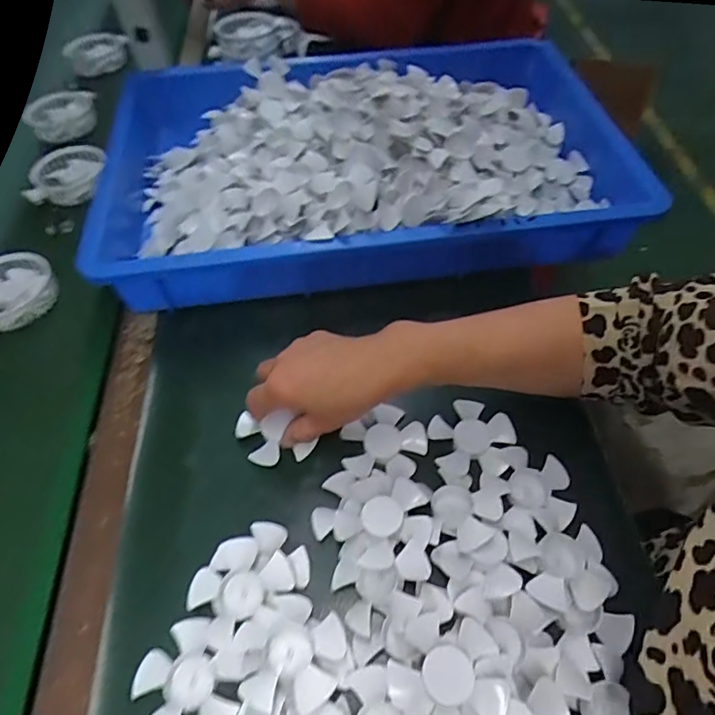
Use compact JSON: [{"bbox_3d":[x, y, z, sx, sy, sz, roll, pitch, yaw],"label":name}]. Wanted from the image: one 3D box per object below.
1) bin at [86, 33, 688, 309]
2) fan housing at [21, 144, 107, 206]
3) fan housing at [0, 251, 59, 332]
[{"bbox_3d":[0.016,-0.243,0.613,0.588,0.103,0.369,-8,54,-2],"label":"bin"},{"bbox_3d":[-0.374,-0.239,0.666,0.078,0.027,0.110,-5,47,2],"label":"fan housing"},{"bbox_3d":[-0.381,-0.068,0.553,0.096,0.038,0.104,-2,54,3],"label":"fan housing"}]

